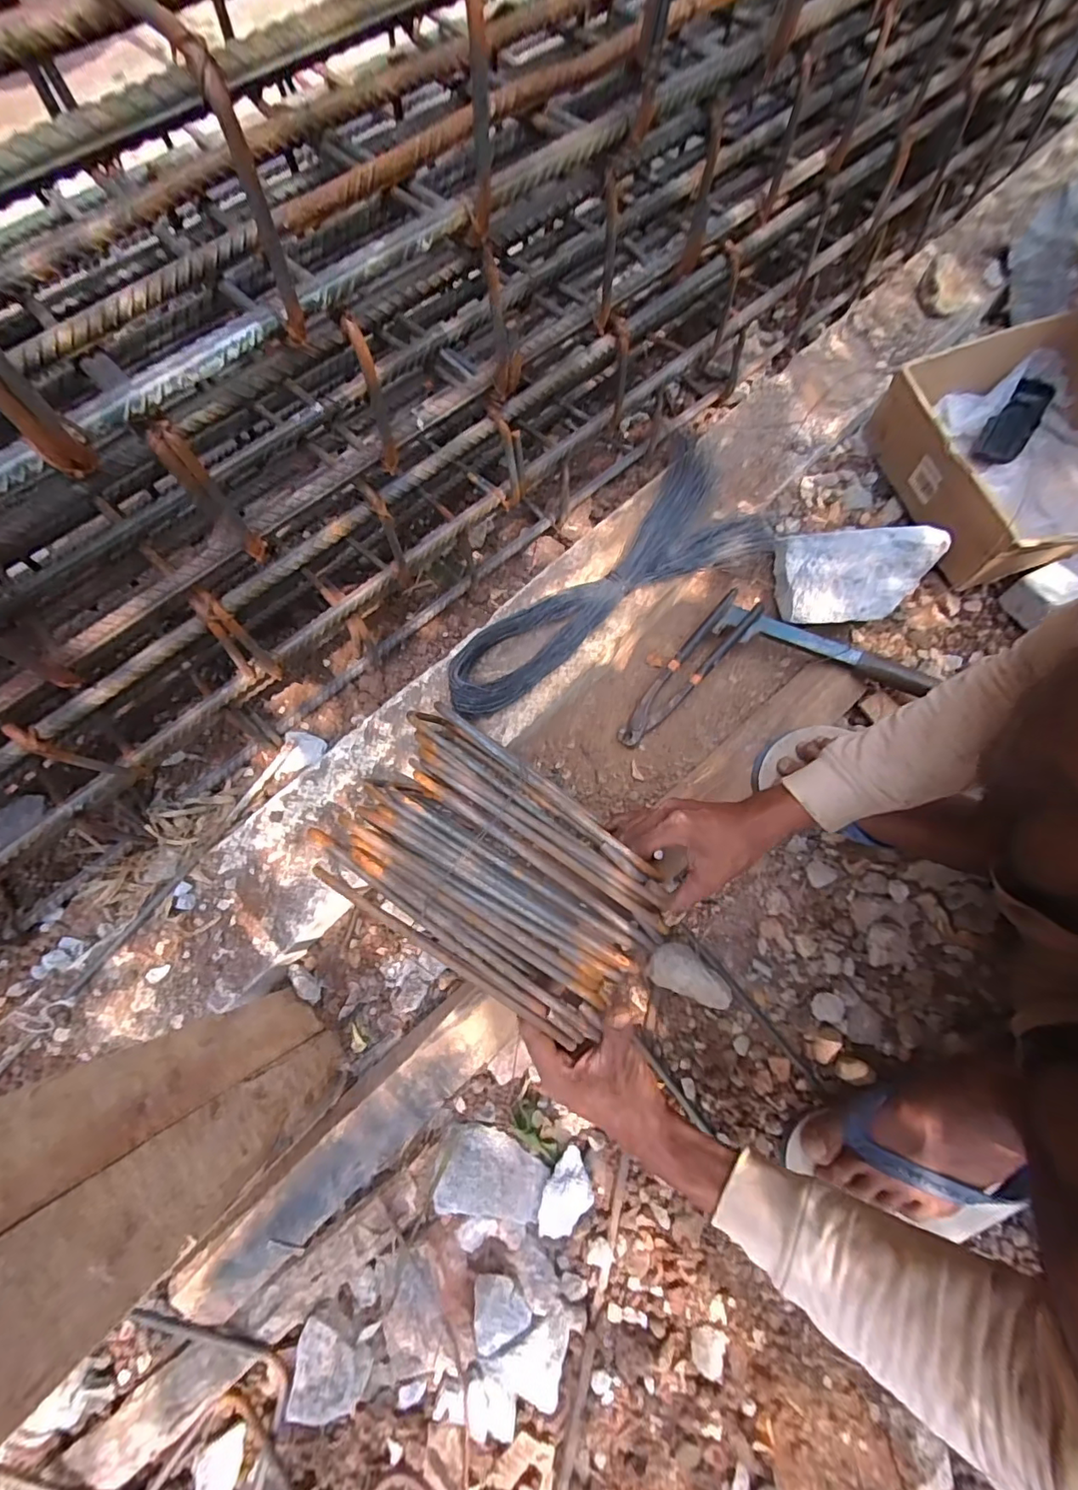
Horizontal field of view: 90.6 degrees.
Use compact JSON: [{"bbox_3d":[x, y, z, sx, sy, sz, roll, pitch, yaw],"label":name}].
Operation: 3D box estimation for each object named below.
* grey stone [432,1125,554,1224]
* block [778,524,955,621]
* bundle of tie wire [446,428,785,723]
[{"bbox_3d":[-0.039,0.379,0.468,0.089,0.027,0.061,12,73,3],"label":"grey stone"},{"bbox_3d":[0.363,-0.193,0.605,0.159,0.079,0.096,-3,73,-2],"label":"block"},{"bbox_3d":[0.094,-0.167,0.560,0.156,0.064,0.431,39,76,10],"label":"bundle of tie wire"}]

